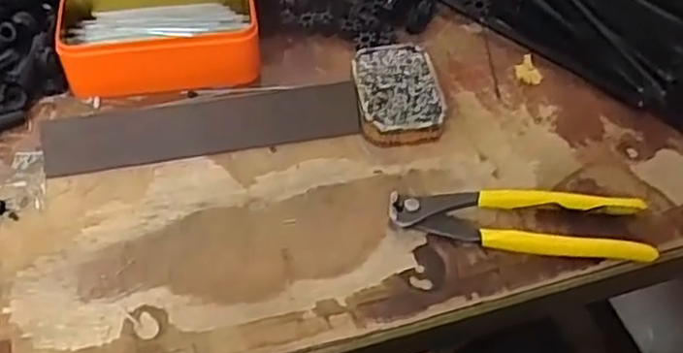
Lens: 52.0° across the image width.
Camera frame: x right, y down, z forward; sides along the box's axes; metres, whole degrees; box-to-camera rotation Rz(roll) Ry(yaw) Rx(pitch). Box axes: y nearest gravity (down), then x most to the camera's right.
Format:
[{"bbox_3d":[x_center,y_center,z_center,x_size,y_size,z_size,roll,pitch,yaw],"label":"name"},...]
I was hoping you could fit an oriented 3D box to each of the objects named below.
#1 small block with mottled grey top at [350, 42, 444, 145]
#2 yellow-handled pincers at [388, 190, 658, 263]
[{"bbox_3d":[0.042,-0.062,0.521,0.061,0.019,0.085,-4,50,-7],"label":"small block with mottled grey top"},{"bbox_3d":[0.115,0.030,0.456,0.164,0.020,0.047,7,50,2],"label":"yellow-handled pincers"}]

